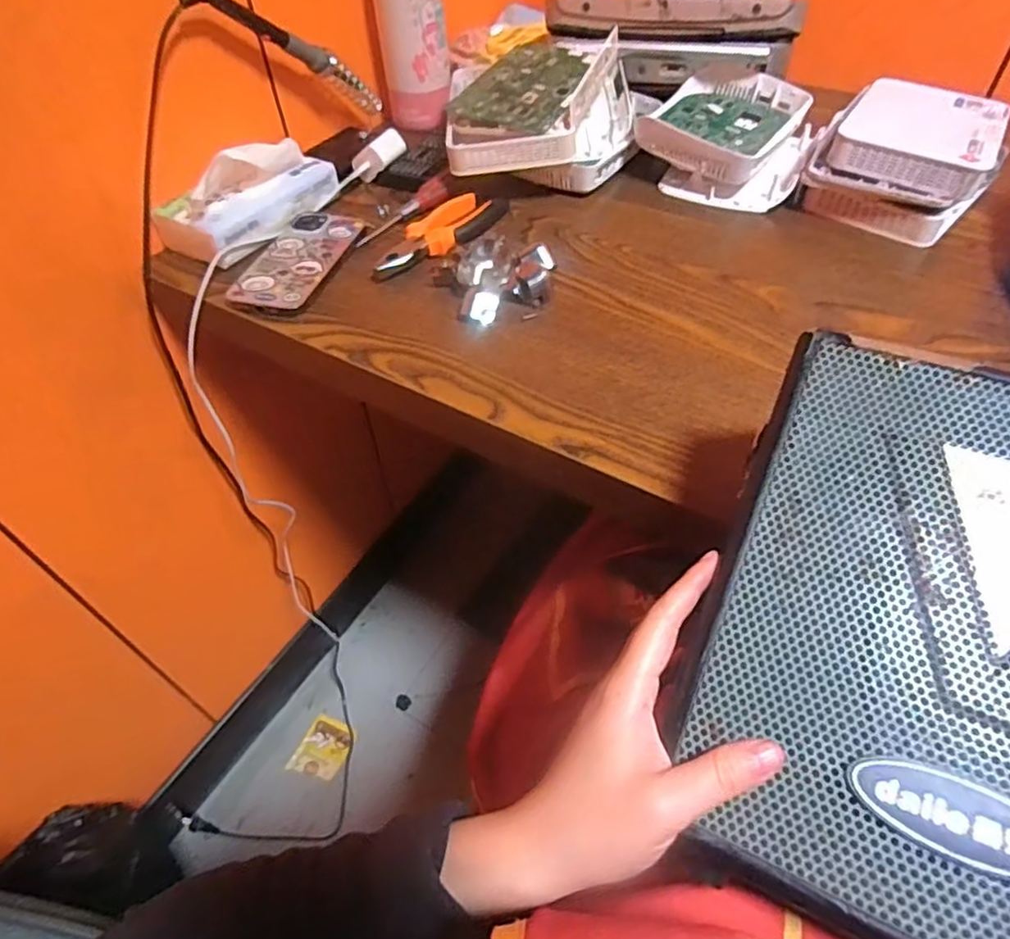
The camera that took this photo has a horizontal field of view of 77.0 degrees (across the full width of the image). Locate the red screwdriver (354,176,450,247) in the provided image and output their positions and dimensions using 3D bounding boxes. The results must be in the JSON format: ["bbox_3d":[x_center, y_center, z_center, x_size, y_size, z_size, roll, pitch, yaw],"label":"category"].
[{"bbox_3d":[-0.100,-0.251,0.615,0.019,0.024,0.112,35,59,28],"label":"red screwdriver"}]

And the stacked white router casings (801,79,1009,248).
[{"bbox_3d":[0.379,-0.294,0.600,0.142,0.075,0.177,31,57,26],"label":"stacked white router casings"}]

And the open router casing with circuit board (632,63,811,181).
[{"bbox_3d":[0.227,-0.358,0.671,0.142,0.059,0.193,27,56,23],"label":"open router casing with circuit board"}]

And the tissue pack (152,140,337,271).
[{"bbox_3d":[-0.242,-0.263,0.592,0.074,0.075,0.166,28,56,24],"label":"tissue pack"}]

